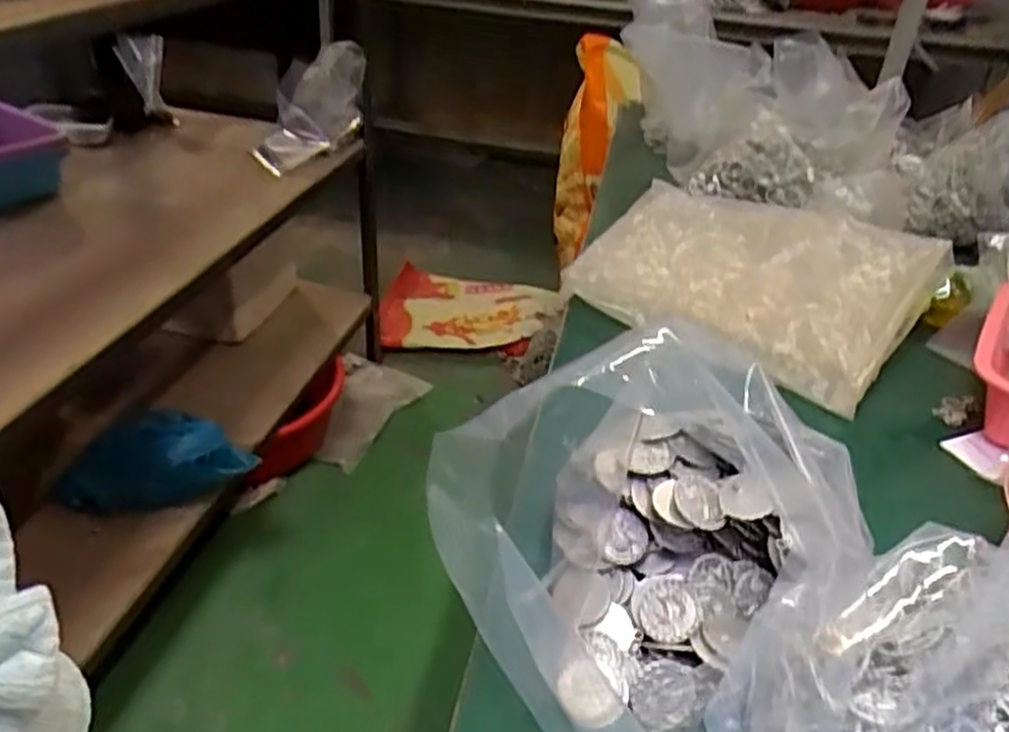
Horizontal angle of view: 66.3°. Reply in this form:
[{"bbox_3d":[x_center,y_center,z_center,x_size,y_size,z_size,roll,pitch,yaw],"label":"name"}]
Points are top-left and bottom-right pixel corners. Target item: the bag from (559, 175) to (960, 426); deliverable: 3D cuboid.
[{"bbox_3d":[0.253,-0.095,0.818,0.340,0.100,0.227,22,38,26],"label":"bag"}]

